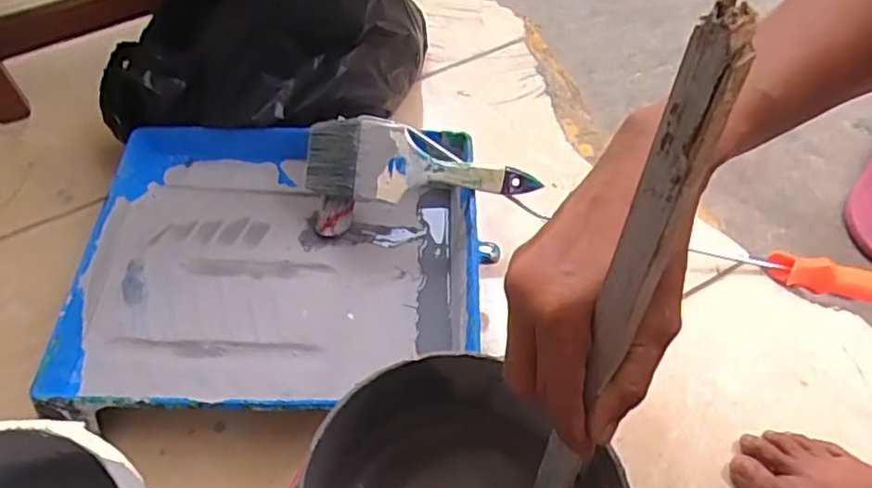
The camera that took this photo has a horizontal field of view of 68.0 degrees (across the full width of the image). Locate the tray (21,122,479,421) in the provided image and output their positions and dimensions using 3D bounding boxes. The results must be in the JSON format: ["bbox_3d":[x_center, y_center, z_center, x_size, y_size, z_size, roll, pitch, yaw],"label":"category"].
[{"bbox_3d":[-0.135,0.022,0.587,0.338,0.071,0.288,-1,54,-1],"label":"tray"}]

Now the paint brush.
[{"bbox_3d":[-0.012,-0.073,0.582,0.200,0.070,0.018,2,15,-4],"label":"paint brush"}]

